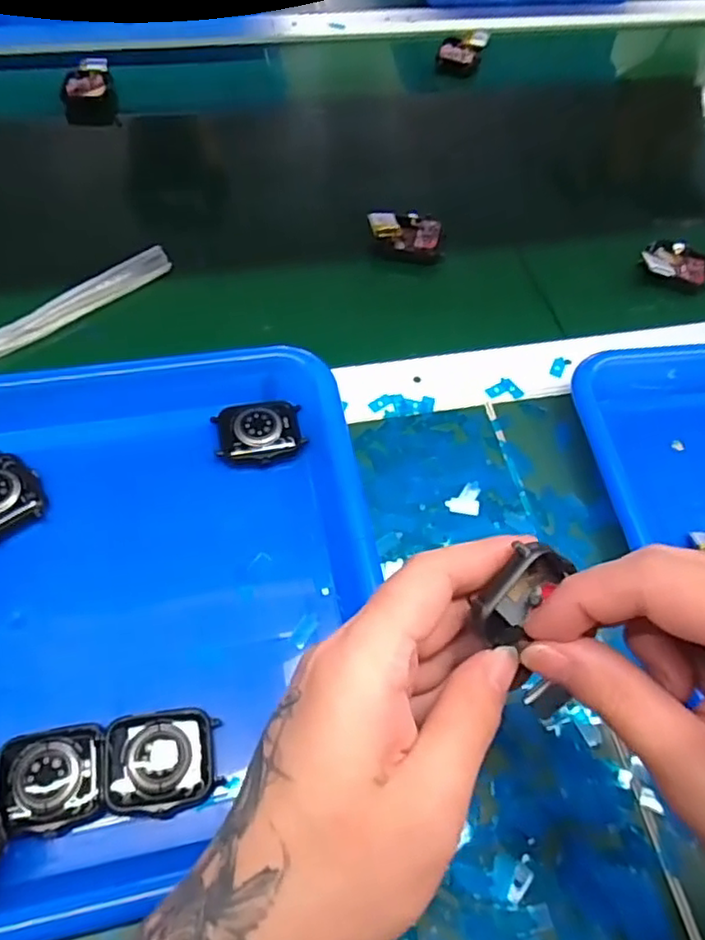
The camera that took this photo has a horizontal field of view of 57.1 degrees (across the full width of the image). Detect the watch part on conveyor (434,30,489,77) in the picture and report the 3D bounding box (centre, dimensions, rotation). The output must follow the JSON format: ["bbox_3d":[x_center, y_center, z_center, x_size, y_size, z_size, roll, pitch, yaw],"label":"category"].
[{"bbox_3d":[0.101,-0.387,0.600,0.040,0.020,0.044,19,61,8],"label":"watch part on conveyor"}]

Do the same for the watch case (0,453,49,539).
[{"bbox_3d":[-0.175,0.013,0.320,0.038,0.011,0.043,-35,68,-20],"label":"watch case"}]

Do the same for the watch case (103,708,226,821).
[{"bbox_3d":[-0.078,0.120,0.265,0.043,0.018,0.039,-9,61,-8],"label":"watch case"}]

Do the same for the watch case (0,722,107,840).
[{"bbox_3d":[-0.120,0.125,0.262,0.041,0.014,0.039,-10,61,-9],"label":"watch case"}]

